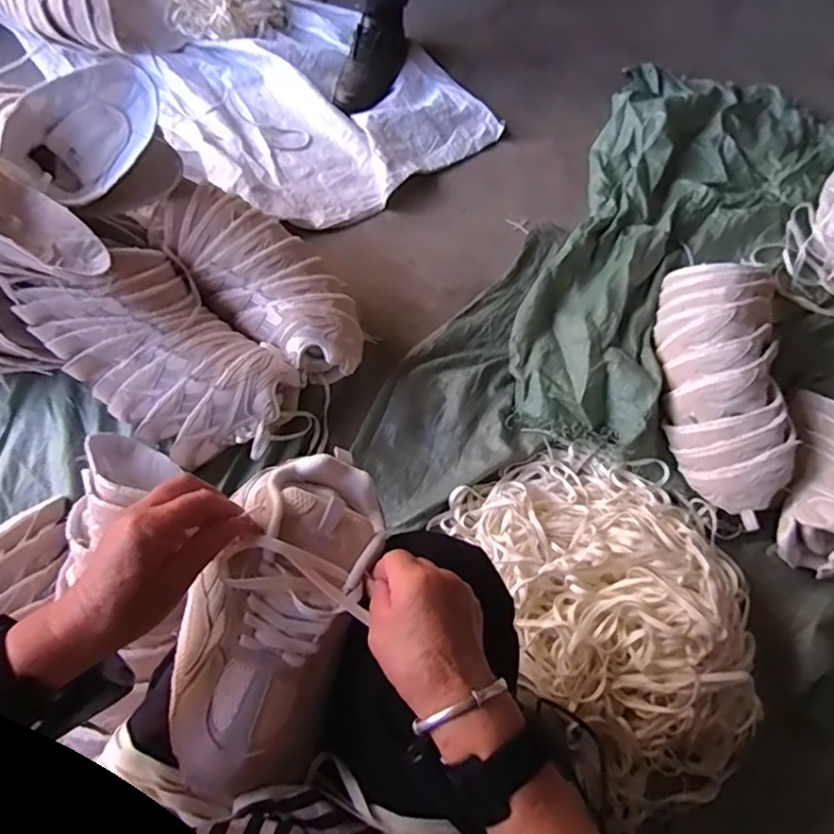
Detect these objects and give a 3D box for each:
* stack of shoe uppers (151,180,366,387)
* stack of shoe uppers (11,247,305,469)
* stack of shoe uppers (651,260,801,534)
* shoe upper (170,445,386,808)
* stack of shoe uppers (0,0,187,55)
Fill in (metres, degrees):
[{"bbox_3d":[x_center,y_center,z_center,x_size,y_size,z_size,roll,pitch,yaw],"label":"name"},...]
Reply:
[{"bbox_3d":[-0.233,-0.211,0.901,0.379,0.114,0.155,42,72,2],"label":"stack of shoe uppers"},{"bbox_3d":[-0.373,-0.090,0.850,0.344,0.161,0.212,38,71,14],"label":"stack of shoe uppers"},{"bbox_3d":[0.482,-0.057,0.891,0.175,0.117,0.422,3,67,0],"label":"stack of shoe uppers"},{"bbox_3d":[-0.108,0.145,0.435,0.118,0.079,0.244,16,73,6],"label":"shoe upper"},{"bbox_3d":[-0.744,-0.884,1.219,0.433,0.140,0.181,15,67,5],"label":"stack of shoe uppers"}]

